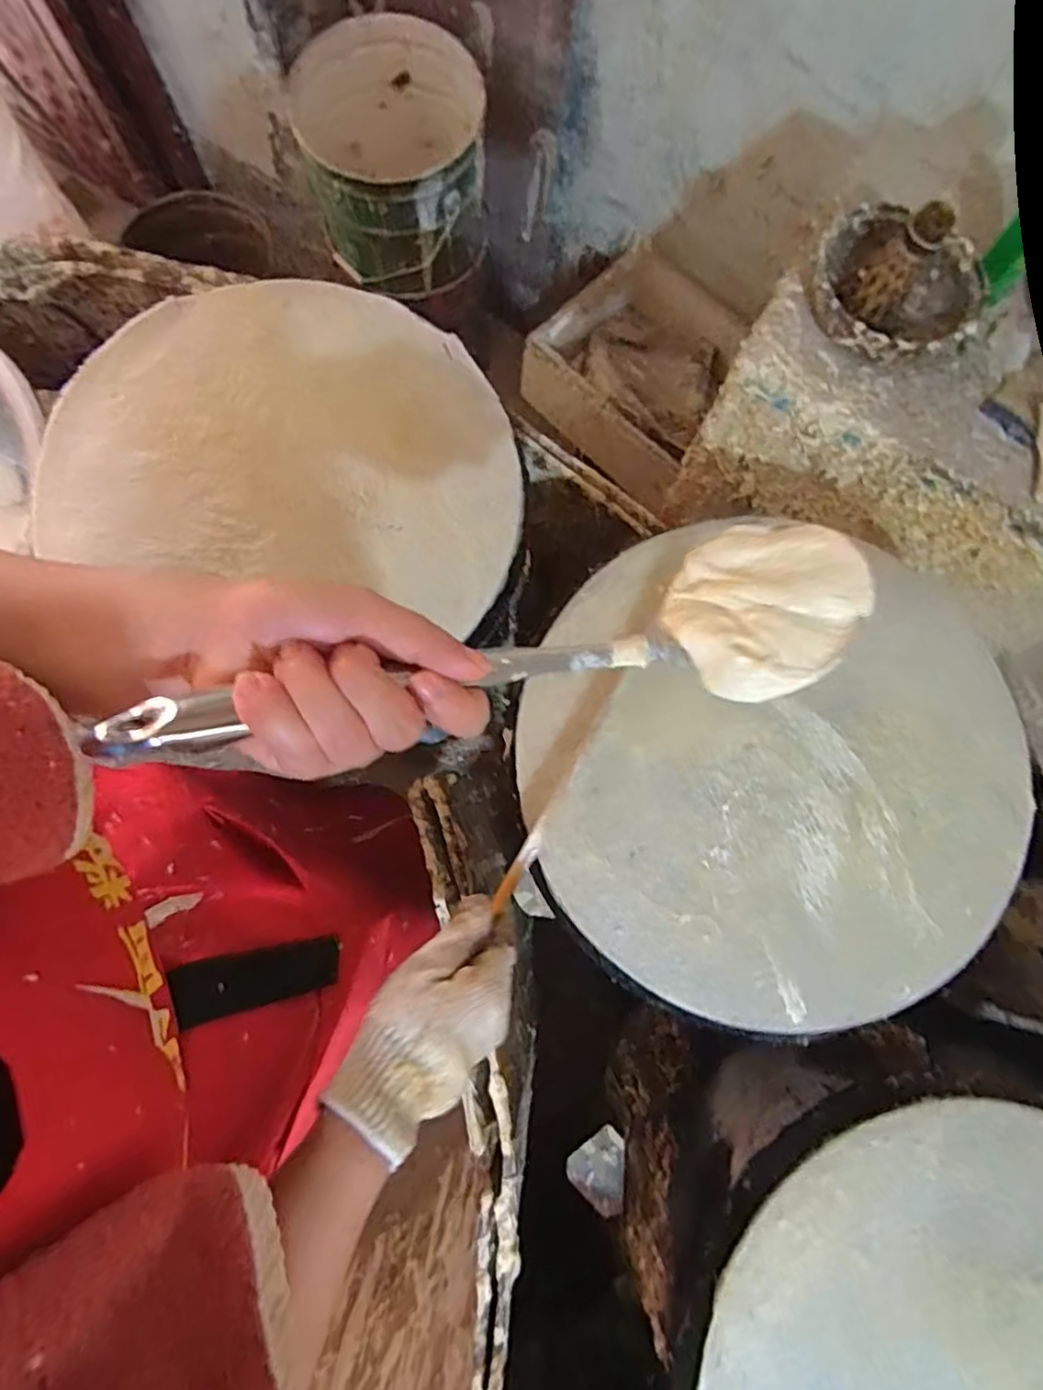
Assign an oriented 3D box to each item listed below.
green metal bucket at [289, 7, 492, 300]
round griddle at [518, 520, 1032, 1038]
[{"bbox_3d":[-0.211,-0.892,1.091,0.296,0.232,0.294,-11,80,-3],"label":"green metal bucket"},{"bbox_3d":[0.186,0.059,0.482,0.364,0.026,0.351,0,79,-1],"label":"round griddle"}]

